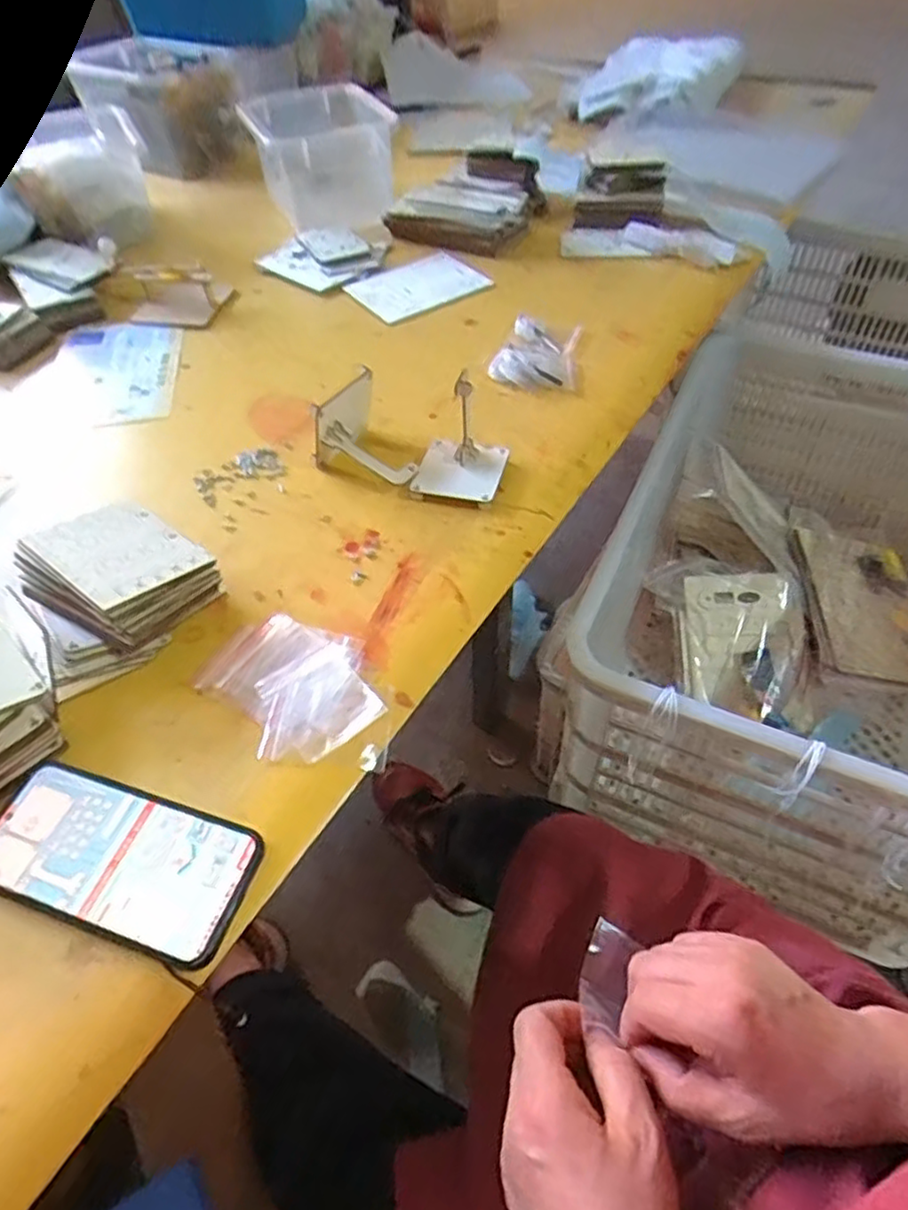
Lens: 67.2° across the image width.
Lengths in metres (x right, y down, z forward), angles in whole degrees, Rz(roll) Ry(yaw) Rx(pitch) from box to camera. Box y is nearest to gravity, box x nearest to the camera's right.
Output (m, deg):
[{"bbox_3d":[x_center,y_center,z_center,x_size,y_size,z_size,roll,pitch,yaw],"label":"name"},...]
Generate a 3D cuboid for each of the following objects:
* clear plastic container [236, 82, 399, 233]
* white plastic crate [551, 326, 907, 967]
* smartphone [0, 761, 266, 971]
[{"bbox_3d":[-0.194,-0.663,1.012,0.179,0.125,0.241,-15,51,-9],"label":"clear plastic container"},{"bbox_3d":[0.404,-0.011,0.802,0.413,0.323,0.662,16,53,15],"label":"white plastic crate"},{"bbox_3d":[-0.197,0.146,0.399,0.162,0.012,0.076,13,52,15],"label":"smartphone"}]

